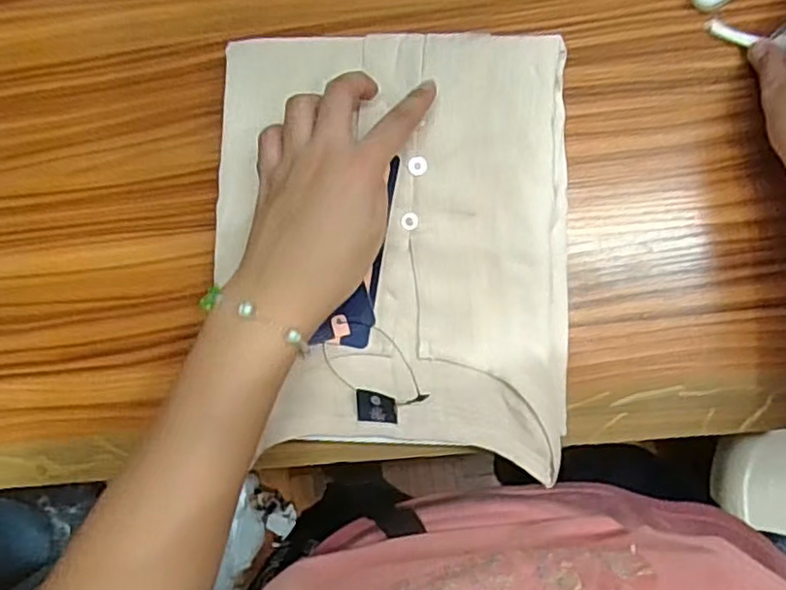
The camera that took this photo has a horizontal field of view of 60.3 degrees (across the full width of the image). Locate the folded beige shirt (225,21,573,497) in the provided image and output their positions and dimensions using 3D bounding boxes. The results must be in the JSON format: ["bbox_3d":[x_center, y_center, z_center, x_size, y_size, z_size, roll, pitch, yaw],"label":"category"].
[{"bbox_3d":[0.001,-0.031,0.422,0.214,0.033,0.256,1,88,5],"label":"folded beige shirt"}]

